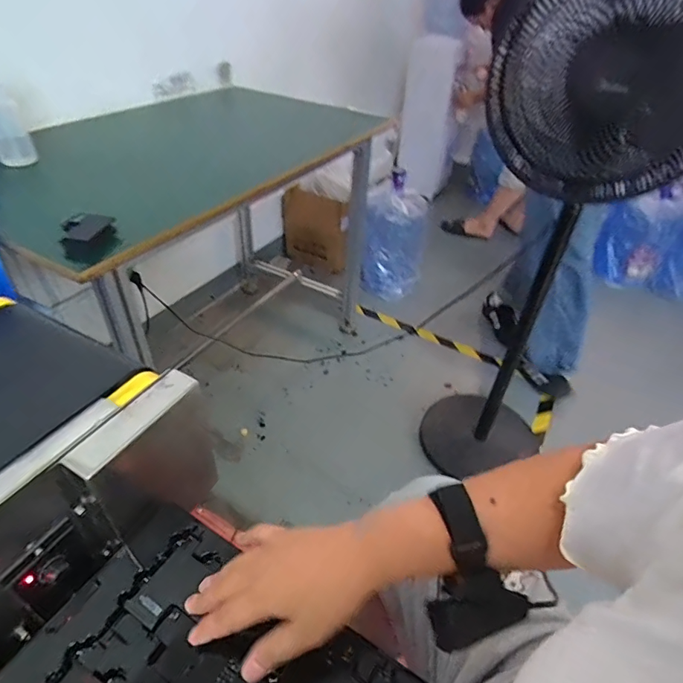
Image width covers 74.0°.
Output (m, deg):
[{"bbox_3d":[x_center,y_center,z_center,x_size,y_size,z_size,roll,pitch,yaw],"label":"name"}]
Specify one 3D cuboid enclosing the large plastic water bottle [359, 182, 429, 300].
[{"bbox_3d":[0.208,-0.388,1.834,0.230,0.451,0.255,11,41,7],"label":"large plastic water bottle"}]

